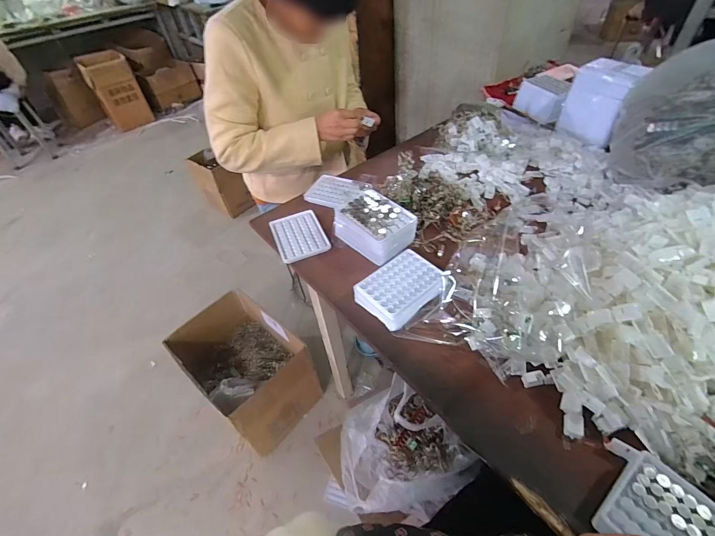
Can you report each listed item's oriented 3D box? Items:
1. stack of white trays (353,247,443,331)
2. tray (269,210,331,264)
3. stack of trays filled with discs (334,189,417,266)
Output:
[{"bbox_3d":[0.070,0.034,0.565,0.130,0.032,0.101,-30,51,-21],"label":"stack of white trays"},{"bbox_3d":[-0.119,-0.068,0.700,0.095,0.009,0.131,-19,48,-12],"label":"tray"},{"bbox_3d":[0.033,-0.078,0.651,0.111,0.058,0.141,-32,51,-22],"label":"stack of trays filled with discs"}]

